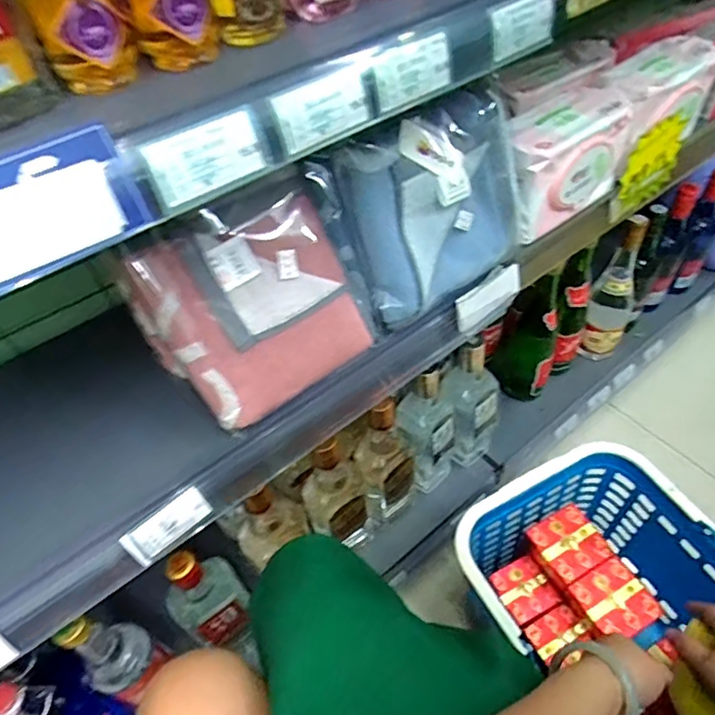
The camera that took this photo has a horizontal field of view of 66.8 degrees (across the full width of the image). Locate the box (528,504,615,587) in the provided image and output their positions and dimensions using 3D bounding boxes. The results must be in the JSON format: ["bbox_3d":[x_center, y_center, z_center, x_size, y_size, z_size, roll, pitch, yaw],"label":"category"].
[{"bbox_3d":[0.276,0.250,0.717,0.083,0.041,0.081,-24,52,-15],"label":"box"}]

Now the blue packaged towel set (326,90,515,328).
[{"bbox_3d":[0.073,-0.139,0.502,0.180,0.164,0.046,-33,32,-22],"label":"blue packaged towel set"}]

